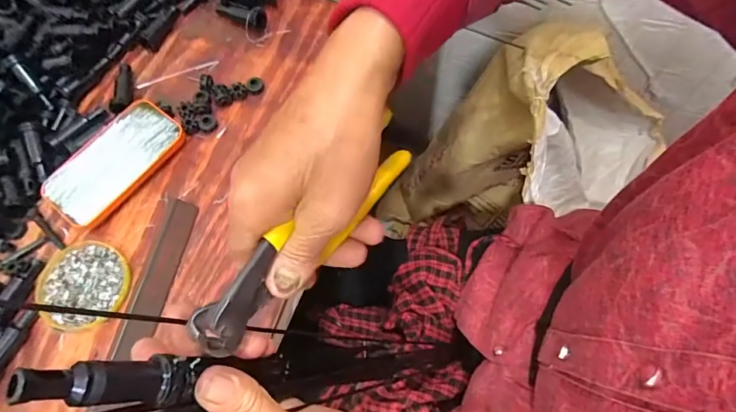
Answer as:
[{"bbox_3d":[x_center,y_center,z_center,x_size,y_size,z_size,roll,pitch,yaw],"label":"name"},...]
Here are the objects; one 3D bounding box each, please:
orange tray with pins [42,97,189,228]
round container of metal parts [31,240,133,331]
[{"bbox_3d":[-0.266,-0.046,0.458,0.071,0.023,0.143,36,74,16],"label":"orange tray with pins"},{"bbox_3d":[-0.278,0.075,0.419,0.089,0.010,0.083,-1,68,3],"label":"round container of metal parts"}]

